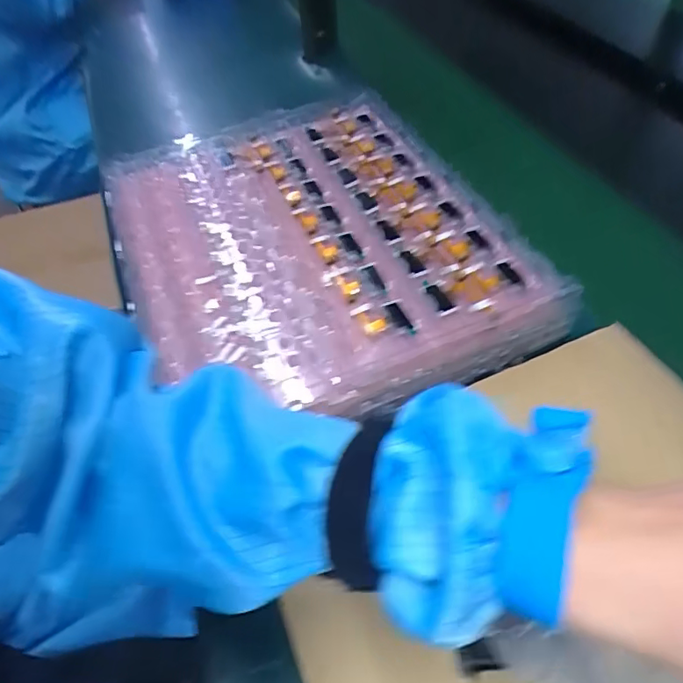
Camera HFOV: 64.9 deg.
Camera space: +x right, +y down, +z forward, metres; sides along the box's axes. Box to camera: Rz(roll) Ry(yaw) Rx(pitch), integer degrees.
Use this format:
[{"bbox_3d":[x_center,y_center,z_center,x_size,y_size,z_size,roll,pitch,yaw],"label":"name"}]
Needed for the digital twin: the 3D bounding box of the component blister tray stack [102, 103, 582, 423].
[{"bbox_3d":[-0.036,-0.095,0.465,0.294,0.028,0.378,-20,52,-13],"label":"component blister tray stack"}]

